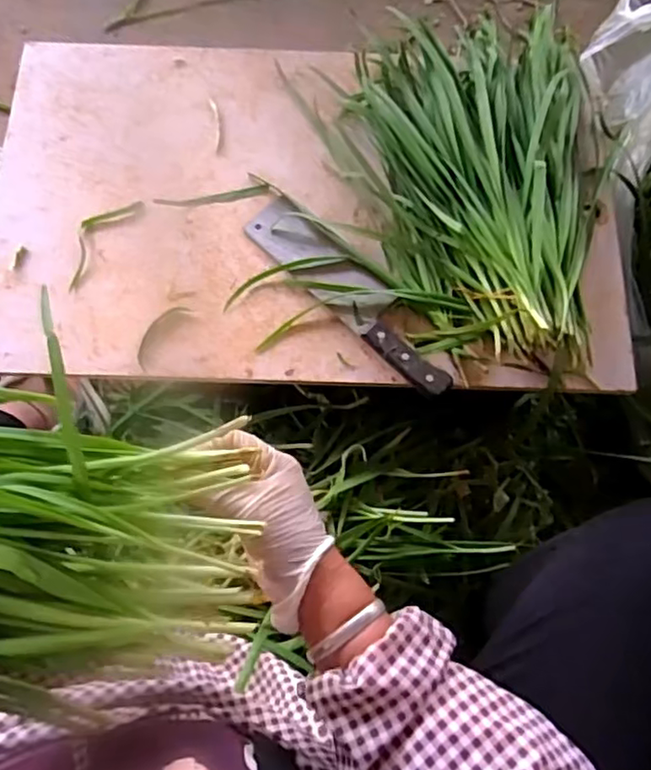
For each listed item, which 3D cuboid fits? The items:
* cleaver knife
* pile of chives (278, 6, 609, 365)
[{"bbox_3d":[0.026,-0.096,0.632,0.056,0.021,0.270,-43,80,-12],"label":"cleaver knife"},{"bbox_3d":[0.151,-0.230,0.657,0.328,0.067,0.420,-5,75,-3],"label":"pile of chives"}]

